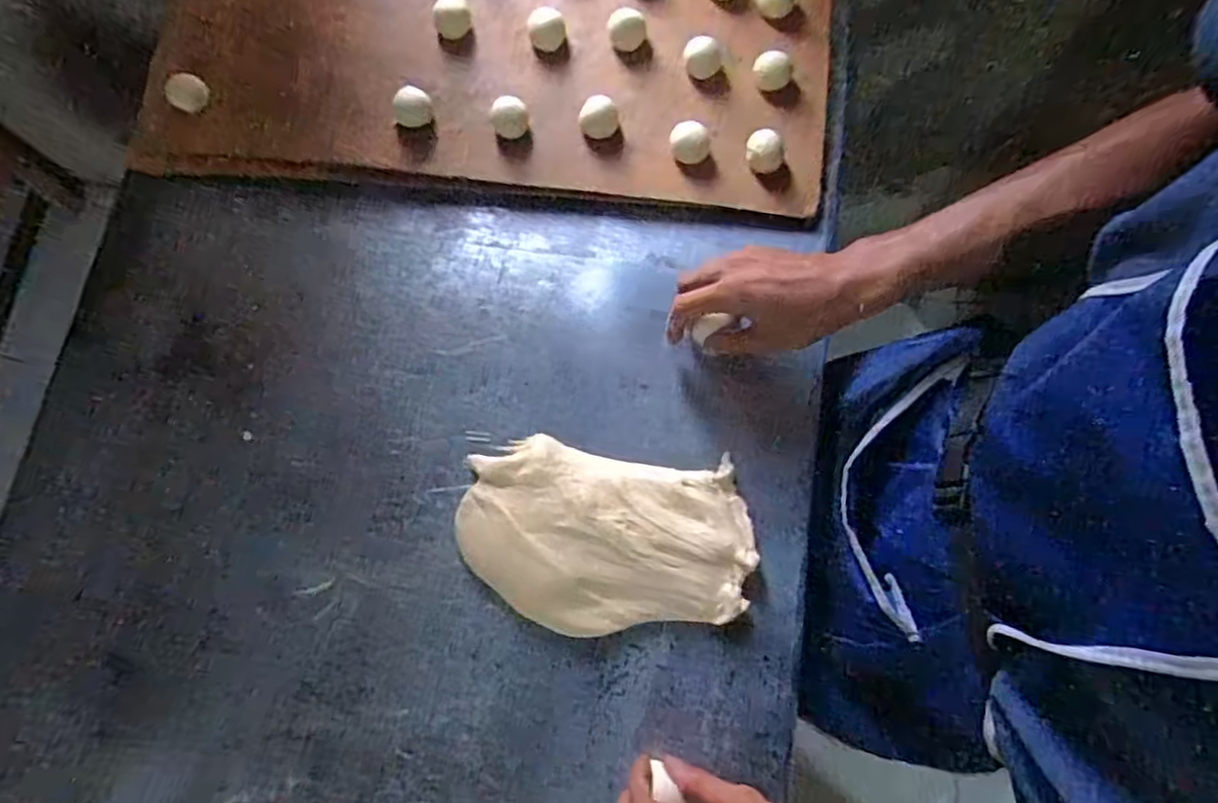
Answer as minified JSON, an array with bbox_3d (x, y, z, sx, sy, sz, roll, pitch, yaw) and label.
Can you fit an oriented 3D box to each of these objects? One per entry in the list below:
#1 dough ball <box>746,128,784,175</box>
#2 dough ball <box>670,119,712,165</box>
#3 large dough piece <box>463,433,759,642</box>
[{"bbox_3d":[0.132,-0.212,0.559,0.031,0.031,0.026,20,79,4],"label":"dough ball"},{"bbox_3d":[0.070,-0.221,0.560,0.033,0.023,0.032,0,79,0],"label":"dough ball"},{"bbox_3d":[-0.003,0.101,0.497,0.212,0.022,0.133,1,79,0],"label":"large dough piece"}]

